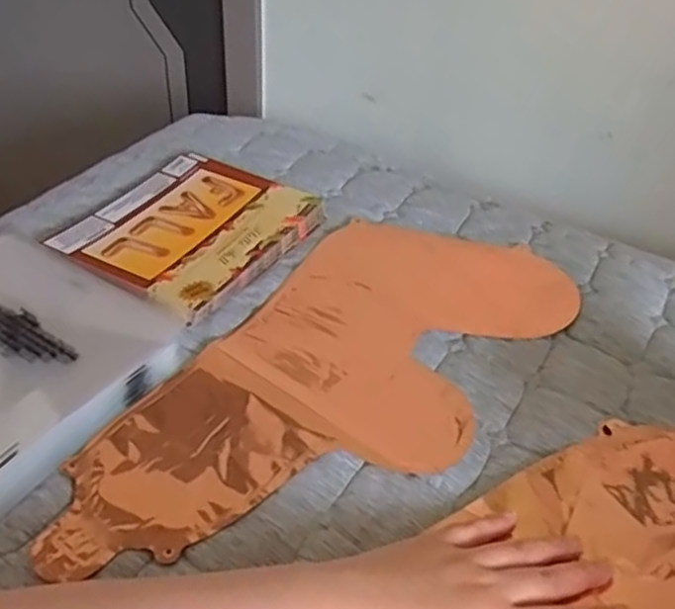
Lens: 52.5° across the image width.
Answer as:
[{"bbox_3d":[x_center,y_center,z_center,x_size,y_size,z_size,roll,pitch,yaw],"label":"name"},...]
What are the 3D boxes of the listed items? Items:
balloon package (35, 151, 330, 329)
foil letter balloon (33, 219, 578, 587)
[{"bbox_3d":[-0.130,-0.072,0.626,0.168,0.017,0.199,23,45,21],"label":"balloon package"},{"bbox_3d":[0.005,0.051,0.501,0.202,0.007,0.430,27,46,24],"label":"foil letter balloon"}]

